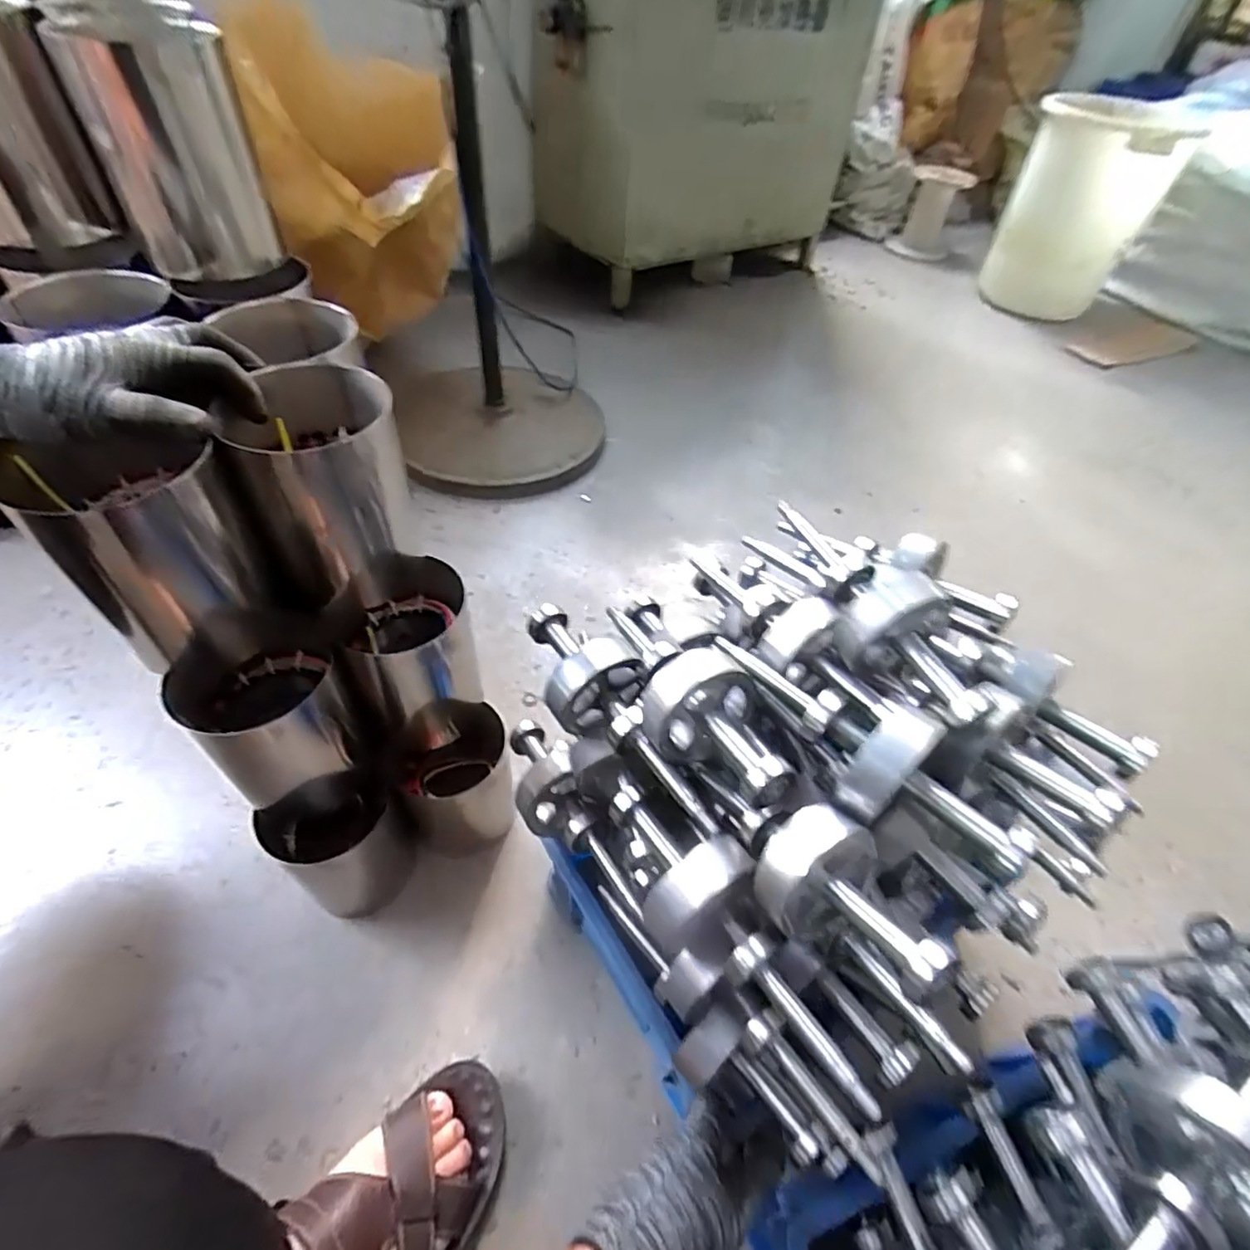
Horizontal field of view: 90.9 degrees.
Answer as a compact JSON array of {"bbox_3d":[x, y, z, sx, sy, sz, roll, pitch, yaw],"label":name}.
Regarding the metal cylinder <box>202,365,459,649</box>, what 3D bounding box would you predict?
[{"bbox_3d":[-0.248,-0.093,0.540,0.141,0.219,0.114,-25,56,-26],"label":"metal cylinder"}]

